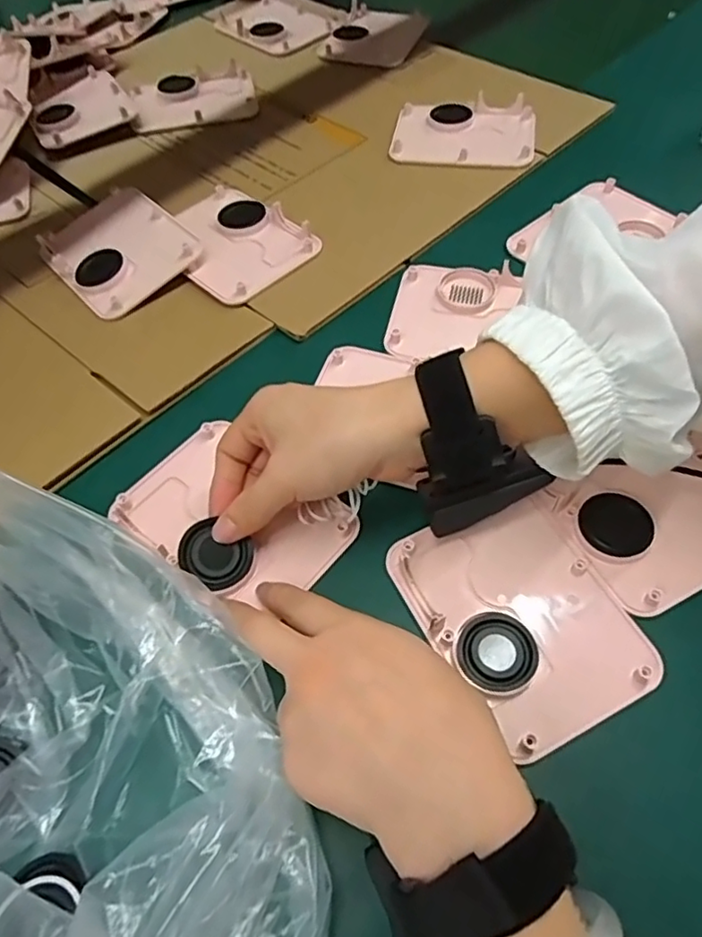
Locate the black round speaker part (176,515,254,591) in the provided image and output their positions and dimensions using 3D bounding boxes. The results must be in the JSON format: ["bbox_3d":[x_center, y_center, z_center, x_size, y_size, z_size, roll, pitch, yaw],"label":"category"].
[{"bbox_3d":[-0.074,0.047,0.333,0.038,0.012,0.030,37,67,7],"label":"black round speaker part"}]

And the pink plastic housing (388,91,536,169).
[{"bbox_3d":[0.103,-0.305,0.561,0.124,0.017,0.096,8,58,7],"label":"pink plastic housing"}]

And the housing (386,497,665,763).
[{"bbox_3d":[0.089,0.075,0.321,0.094,0.011,0.120,-25,60,-14],"label":"housing"}]

